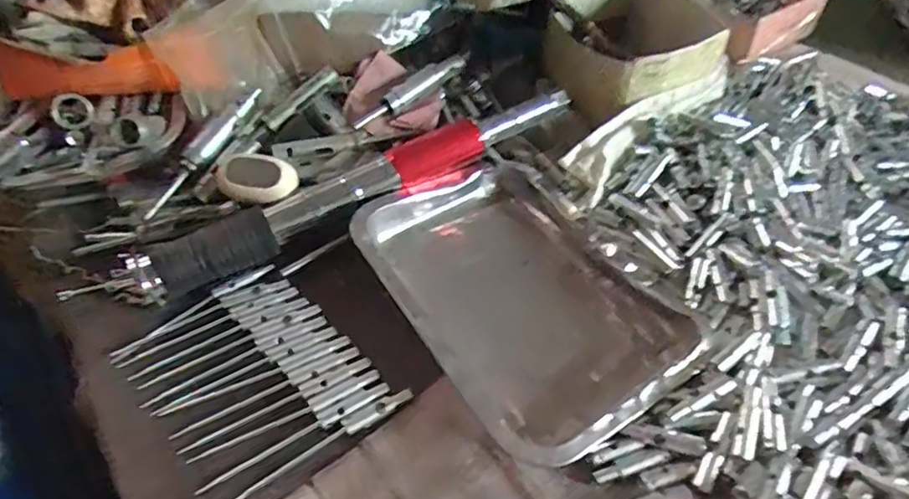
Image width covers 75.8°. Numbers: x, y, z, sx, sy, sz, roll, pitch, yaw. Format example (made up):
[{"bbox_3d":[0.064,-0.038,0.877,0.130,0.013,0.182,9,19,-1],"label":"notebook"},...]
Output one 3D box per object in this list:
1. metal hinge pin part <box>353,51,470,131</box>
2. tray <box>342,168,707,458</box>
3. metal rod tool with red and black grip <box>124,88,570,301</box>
[{"bbox_3d":[-0.037,-0.158,0.560,0.021,0.012,0.147,30,55,25],"label":"metal hinge pin part"},{"bbox_3d":[0.050,0.033,0.449,0.178,0.039,0.248,-28,54,-22],"label":"tray"},{"bbox_3d":[-0.067,-0.055,0.498,0.391,0.033,0.036,-25,52,-20],"label":"metal rod tool with red and black grip"}]

